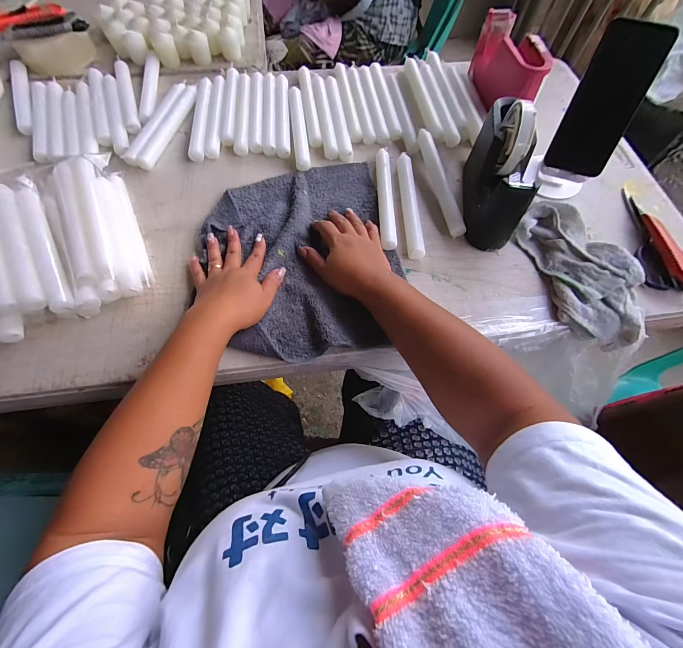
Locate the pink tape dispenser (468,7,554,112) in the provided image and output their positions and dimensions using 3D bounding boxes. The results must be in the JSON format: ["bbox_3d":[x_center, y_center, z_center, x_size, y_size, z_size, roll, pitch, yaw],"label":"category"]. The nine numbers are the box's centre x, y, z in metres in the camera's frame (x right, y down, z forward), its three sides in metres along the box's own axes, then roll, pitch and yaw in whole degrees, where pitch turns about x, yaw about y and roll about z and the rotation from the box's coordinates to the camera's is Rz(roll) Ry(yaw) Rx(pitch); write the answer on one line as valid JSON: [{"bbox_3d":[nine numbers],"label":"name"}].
[{"bbox_3d":[0.276,-0.428,0.556,0.058,0.090,0.184,-3,67,-4],"label":"pink tape dispenser"}]

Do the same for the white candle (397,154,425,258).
[{"bbox_3d":[0.101,-0.179,0.486,0.023,0.015,0.196,1,66,-2],"label":"white candle"}]

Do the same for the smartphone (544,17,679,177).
[{"bbox_3d":[0.335,-0.281,0.424,0.075,0.161,0.011,25,33,18],"label":"smartphone"}]

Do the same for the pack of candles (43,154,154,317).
[{"bbox_3d":[-0.313,-0.124,0.421,0.089,0.055,0.231,-24,70,-12],"label":"pack of candles"}]

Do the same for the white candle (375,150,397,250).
[{"bbox_3d":[0.065,-0.190,0.488,0.021,0.015,0.199,1,66,-2],"label":"white candle"}]

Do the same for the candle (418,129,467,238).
[{"bbox_3d":[0.148,-0.217,0.501,0.019,0.021,0.194,-7,67,-6],"label":"candle"}]

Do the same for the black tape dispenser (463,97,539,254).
[{"bbox_3d":[0.212,-0.210,0.445,0.060,0.122,0.178,7,66,1],"label":"black tape dispenser"}]

